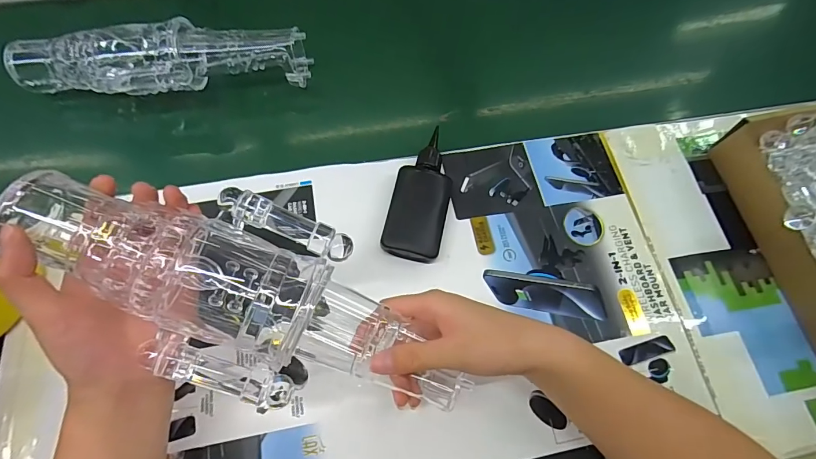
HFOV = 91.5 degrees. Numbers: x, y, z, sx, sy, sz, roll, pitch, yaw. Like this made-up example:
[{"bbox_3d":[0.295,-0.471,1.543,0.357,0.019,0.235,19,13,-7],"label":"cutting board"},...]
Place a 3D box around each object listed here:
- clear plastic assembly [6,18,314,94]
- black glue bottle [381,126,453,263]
[{"bbox_3d":[-0.258,-0.178,0.424,0.294,0.067,0.078,-12,69,-7],"label":"clear plastic assembly"},{"bbox_3d":[0.014,-0.034,0.400,0.056,0.018,0.133,11,68,2],"label":"black glue bottle"}]

